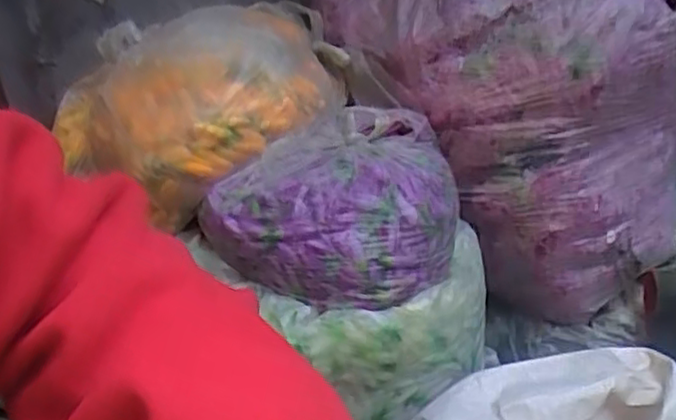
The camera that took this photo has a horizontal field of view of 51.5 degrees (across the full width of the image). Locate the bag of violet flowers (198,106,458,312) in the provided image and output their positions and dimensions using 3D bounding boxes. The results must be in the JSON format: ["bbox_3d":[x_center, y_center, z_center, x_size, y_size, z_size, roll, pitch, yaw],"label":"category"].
[{"bbox_3d":[-0.005,-0.005,0.788,0.272,0.139,0.200,0,32,6],"label":"bag of violet flowers"}]

